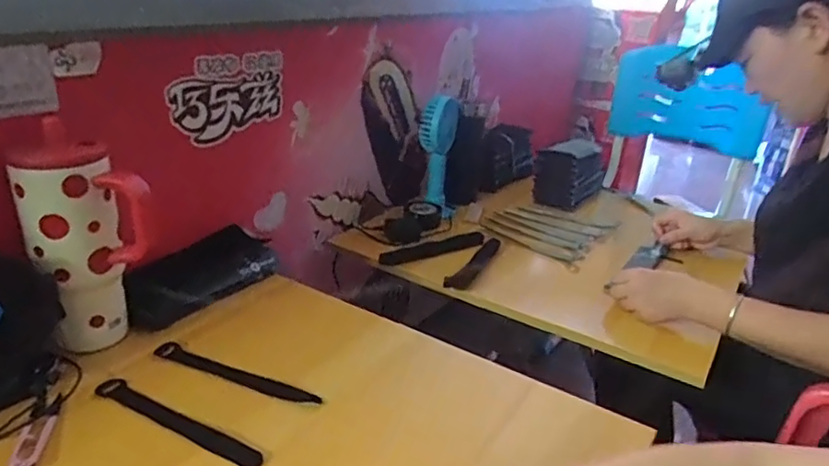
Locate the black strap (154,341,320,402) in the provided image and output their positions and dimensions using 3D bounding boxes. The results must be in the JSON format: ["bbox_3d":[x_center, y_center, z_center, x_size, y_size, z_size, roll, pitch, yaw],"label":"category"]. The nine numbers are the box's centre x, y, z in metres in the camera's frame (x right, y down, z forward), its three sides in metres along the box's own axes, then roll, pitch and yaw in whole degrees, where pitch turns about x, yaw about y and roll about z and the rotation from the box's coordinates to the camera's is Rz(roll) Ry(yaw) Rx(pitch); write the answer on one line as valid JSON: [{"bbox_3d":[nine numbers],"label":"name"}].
[{"bbox_3d":[-0.185,0.143,0.597,0.194,0.005,0.021,14,24,20],"label":"black strap"}]

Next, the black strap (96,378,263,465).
[{"bbox_3d":[-0.218,0.170,0.532,0.201,0.005,0.022,16,25,24],"label":"black strap"}]

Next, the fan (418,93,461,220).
[{"bbox_3d":[0.044,-0.133,1.067,0.080,0.220,0.080,5,23,1],"label":"fan"}]

